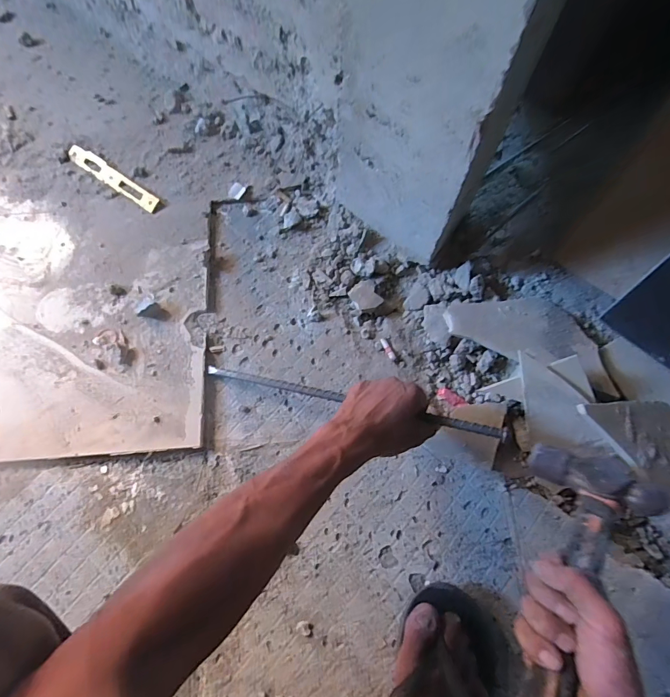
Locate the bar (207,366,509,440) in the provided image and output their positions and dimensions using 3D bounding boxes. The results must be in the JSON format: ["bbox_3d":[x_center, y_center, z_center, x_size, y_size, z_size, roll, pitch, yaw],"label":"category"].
[{"bbox_3d":[0.004,0.061,0.497,0.390,0.012,0.011,10,72,21],"label":"bar"}]

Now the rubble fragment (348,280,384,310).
[{"bbox_3d":[0.046,-0.081,0.606,0.045,0.013,0.045,0,72,0],"label":"rubble fragment"}]

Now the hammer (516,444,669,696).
[{"bbox_3d":[0.206,0.206,0.355,0.105,0.054,0.251,31,60,9],"label":"hammer"}]

